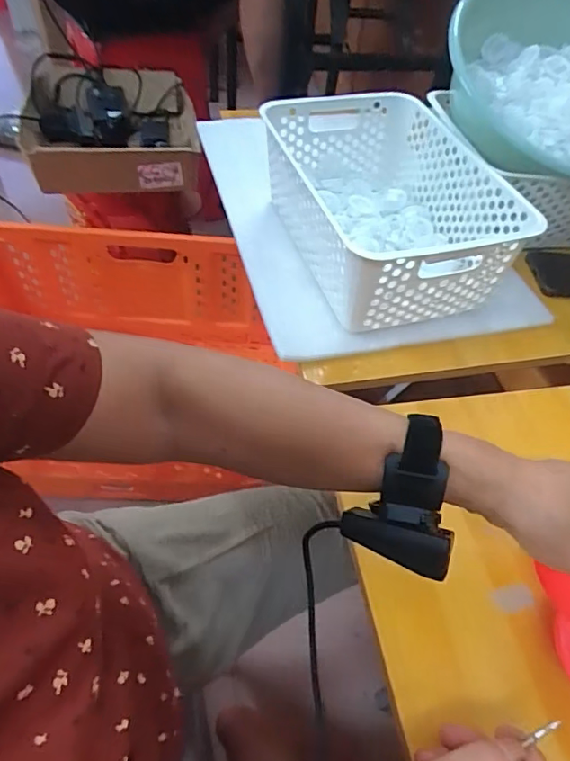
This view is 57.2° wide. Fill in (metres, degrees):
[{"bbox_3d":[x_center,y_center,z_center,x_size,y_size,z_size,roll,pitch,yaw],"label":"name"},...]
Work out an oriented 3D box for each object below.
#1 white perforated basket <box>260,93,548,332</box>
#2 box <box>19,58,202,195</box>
[{"bbox_3d":[0.106,-0.195,0.606,0.209,0.129,0.310,-14,53,-16],"label":"white perforated basket"},{"bbox_3d":[-0.321,-0.482,0.985,0.296,0.103,0.321,-9,52,-12],"label":"box"}]

